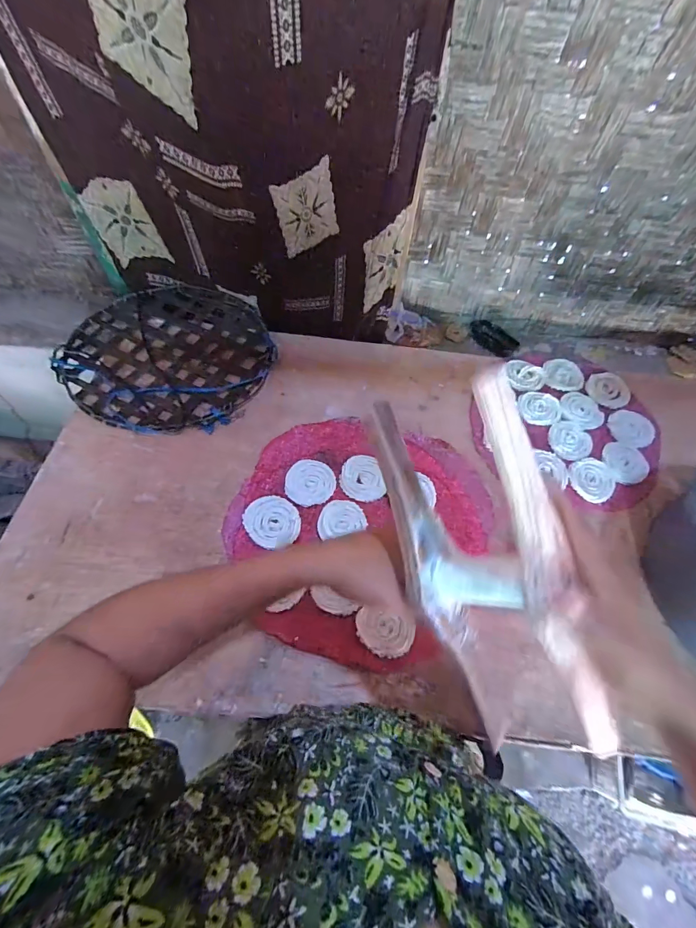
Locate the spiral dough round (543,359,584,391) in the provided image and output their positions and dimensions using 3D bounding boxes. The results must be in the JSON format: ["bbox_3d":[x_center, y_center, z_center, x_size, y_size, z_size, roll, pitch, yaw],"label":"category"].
[{"bbox_3d":[0.428,-0.177,0.773,0.078,0.021,0.072,1,60,-2],"label":"spiral dough round"}]

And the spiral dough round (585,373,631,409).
[{"bbox_3d":[0.509,-0.146,0.760,0.080,0.013,0.080,1,60,-2],"label":"spiral dough round"}]

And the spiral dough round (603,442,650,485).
[{"bbox_3d":[0.491,0.000,0.684,0.071,0.011,0.092,13,60,5],"label":"spiral dough round"}]

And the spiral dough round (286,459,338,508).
[{"bbox_3d":[-0.059,0.029,0.616,0.077,0.012,0.074,1,60,-2],"label":"spiral dough round"}]

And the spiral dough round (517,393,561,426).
[{"bbox_3d":[0.358,-0.105,0.728,0.076,0.017,0.066,22,61,10],"label":"spiral dough round"}]

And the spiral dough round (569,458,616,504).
[{"bbox_3d":[0.414,0.024,0.657,0.073,0.008,0.080,1,60,-2],"label":"spiral dough round"}]

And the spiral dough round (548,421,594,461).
[{"bbox_3d":[0.399,-0.040,0.696,0.075,0.010,0.089,25,62,11],"label":"spiral dough round"}]

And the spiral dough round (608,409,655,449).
[{"bbox_3d":[0.527,-0.069,0.720,0.077,0.011,0.078,1,60,-2],"label":"spiral dough round"}]

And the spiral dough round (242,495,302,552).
[{"bbox_3d":[-0.111,0.085,0.579,0.074,0.016,0.081,1,60,-2],"label":"spiral dough round"}]

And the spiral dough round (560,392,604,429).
[{"bbox_3d":[0.442,-0.101,0.735,0.081,0.013,0.076,1,60,-2],"label":"spiral dough round"}]

